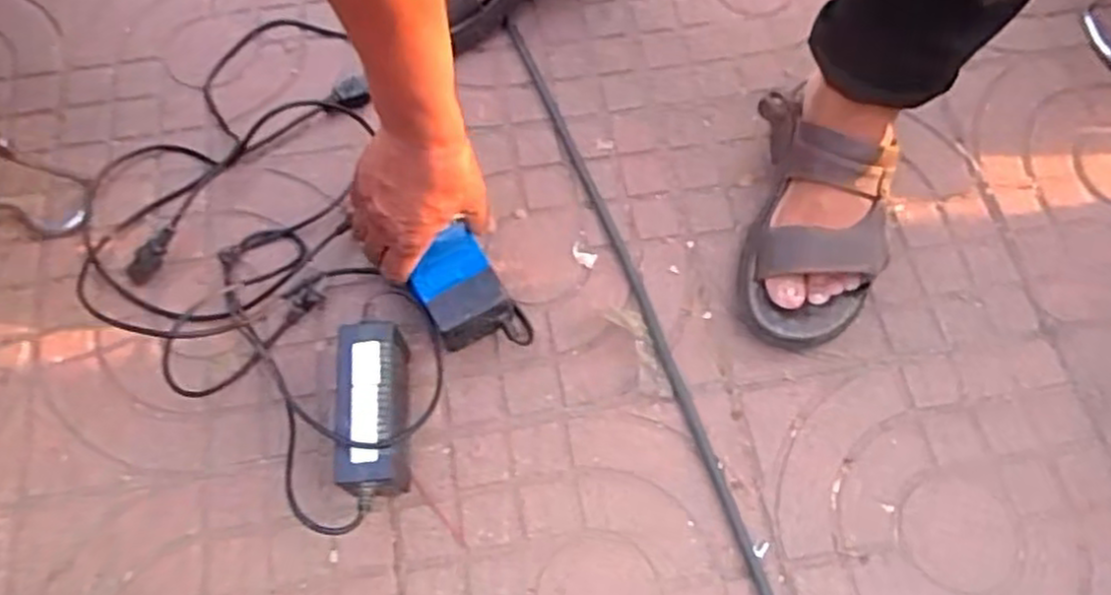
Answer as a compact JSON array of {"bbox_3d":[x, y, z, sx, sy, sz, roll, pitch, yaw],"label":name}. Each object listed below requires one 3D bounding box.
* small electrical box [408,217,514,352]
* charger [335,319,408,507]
[{"bbox_3d":[-0.083,-0.008,0.623,0.065,0.040,0.086,-29,71,-12],"label":"small electrical box"},{"bbox_3d":[-0.141,0.095,0.586,0.052,0.069,0.137,-3,68,-2],"label":"charger"}]

